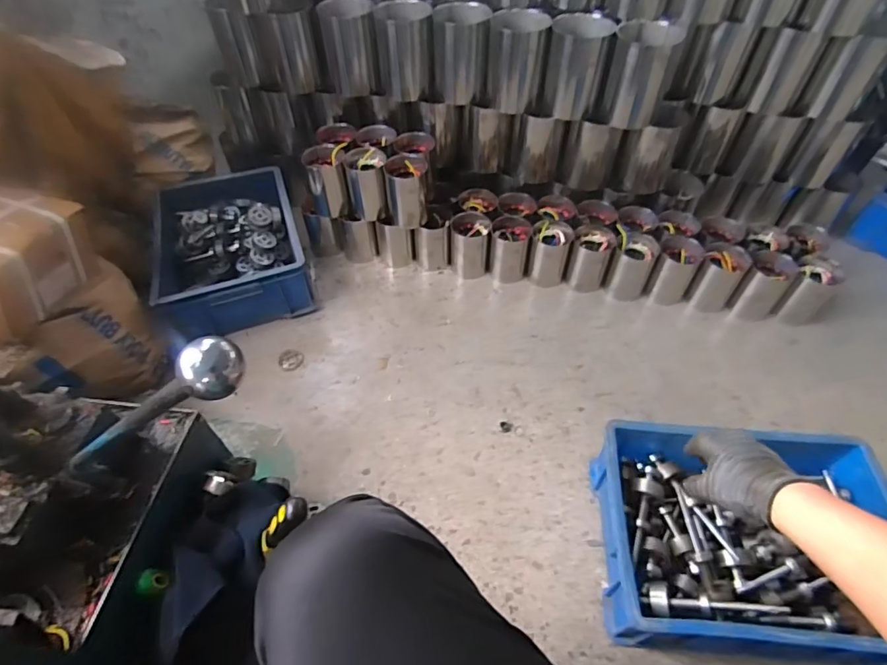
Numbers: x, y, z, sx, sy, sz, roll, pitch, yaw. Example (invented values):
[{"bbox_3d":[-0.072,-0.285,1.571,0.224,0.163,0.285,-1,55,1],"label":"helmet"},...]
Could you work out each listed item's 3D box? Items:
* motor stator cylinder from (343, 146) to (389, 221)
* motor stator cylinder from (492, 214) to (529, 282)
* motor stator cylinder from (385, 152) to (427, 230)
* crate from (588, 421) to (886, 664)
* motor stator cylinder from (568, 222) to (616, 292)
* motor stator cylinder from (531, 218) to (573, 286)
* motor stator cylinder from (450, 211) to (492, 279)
[{"bbox_3d":[-0.173,-0.336,1.124,0.095,0.132,0.091,-3,51,-1],"label":"motor stator cylinder"},{"bbox_3d":[0.154,-0.192,1.175,0.087,0.132,0.090,-1,51,0],"label":"motor stator cylinder"},{"bbox_3d":[-0.080,-0.312,1.101,0.089,0.129,0.085,-1,51,0],"label":"motor stator cylinder"},{"bbox_3d":[0.443,0.310,0.758,0.398,0.148,0.301,3,52,3],"label":"crate"},{"bbox_3d":[0.332,-0.161,1.129,0.081,0.141,0.086,15,53,12],"label":"motor stator cylinder"},{"bbox_3d":[0.245,-0.184,1.164,0.087,0.141,0.086,7,52,6],"label":"motor stator cylinder"},{"bbox_3d":[0.063,-0.204,1.186,0.088,0.130,0.090,8,52,7],"label":"motor stator cylinder"}]

